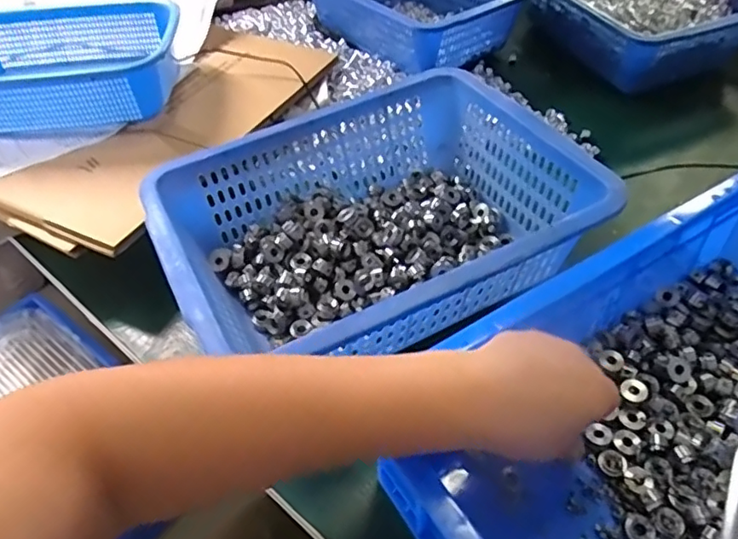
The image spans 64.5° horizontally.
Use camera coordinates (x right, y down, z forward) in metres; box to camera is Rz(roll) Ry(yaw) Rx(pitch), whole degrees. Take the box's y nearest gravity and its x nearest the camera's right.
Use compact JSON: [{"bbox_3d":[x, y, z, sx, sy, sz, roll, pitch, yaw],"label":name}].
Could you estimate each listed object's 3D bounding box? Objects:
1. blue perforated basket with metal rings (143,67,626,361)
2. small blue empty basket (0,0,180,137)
[{"bbox_3d":[0.005,-0.037,0.528,0.344,0.105,0.271,-22,50,-16],"label":"blue perforated basket with metal rings"},{"bbox_3d":[-0.367,-0.236,0.687,0.290,0.077,0.199,-11,48,-7],"label":"small blue empty basket"}]

